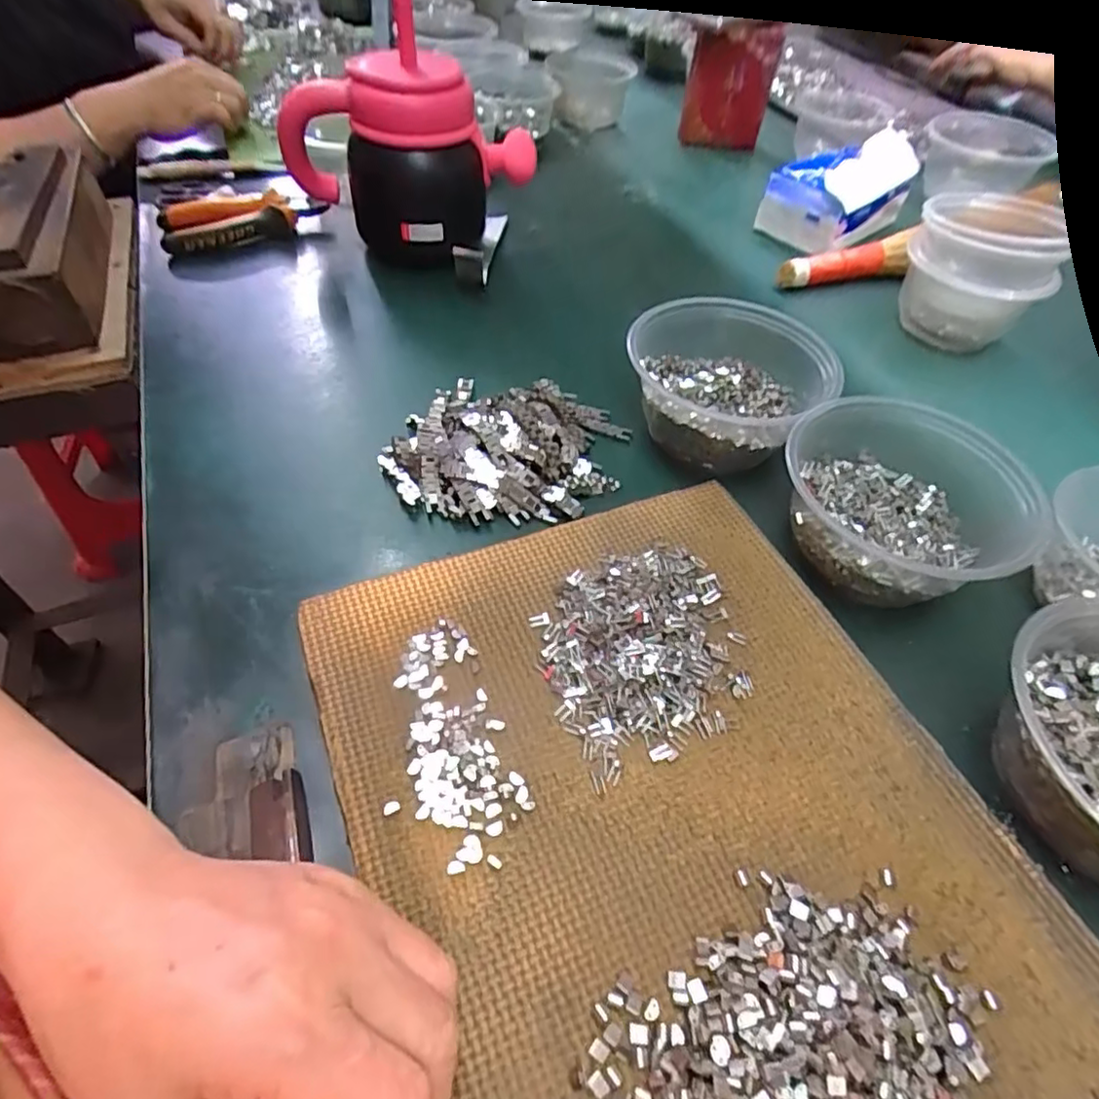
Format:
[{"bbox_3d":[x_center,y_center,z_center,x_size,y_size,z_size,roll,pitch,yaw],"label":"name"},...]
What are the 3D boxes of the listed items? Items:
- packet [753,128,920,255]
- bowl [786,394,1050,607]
[{"bbox_3d":[0.300,-0.372,0.655,0.140,0.072,0.093,-34,59,-26],"label":"packet"},{"bbox_3d":[0.200,-0.029,0.369,0.125,0.059,0.118,1,50,-1],"label":"bowl"}]

